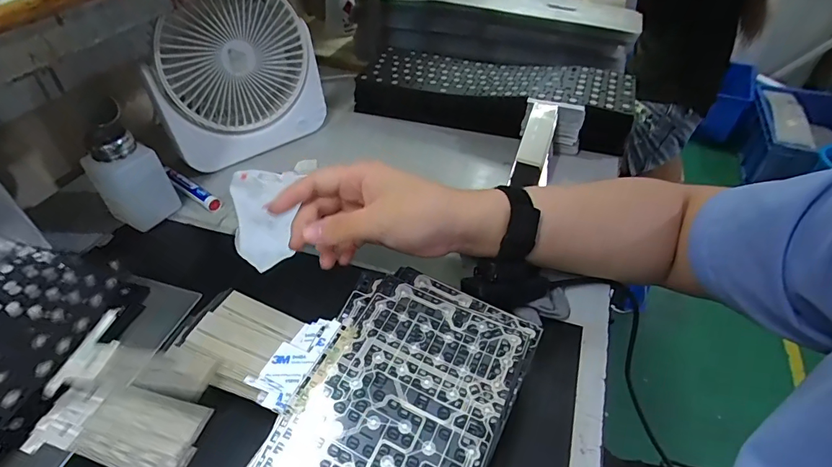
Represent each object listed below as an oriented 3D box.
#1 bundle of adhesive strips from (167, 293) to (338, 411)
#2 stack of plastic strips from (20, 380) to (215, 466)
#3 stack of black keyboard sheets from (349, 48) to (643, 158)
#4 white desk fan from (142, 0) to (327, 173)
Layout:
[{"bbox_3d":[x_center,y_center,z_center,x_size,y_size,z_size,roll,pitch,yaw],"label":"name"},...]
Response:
[{"bbox_3d":[-0.120,0.083,0.326,0.109,0.014,0.068,12,47,23],"label":"bundle of adhesive strips"},{"bbox_3d":[-0.210,0.138,0.312,0.113,0.006,0.054,8,45,9],"label":"stack of plastic strips"},{"bbox_3d":[0.105,-0.197,0.605,0.360,0.052,0.132,15,46,14],"label":"stack of black keyboard sheets"},{"bbox_3d":[-0.198,-0.177,0.500,0.184,0.172,0.052,-21,48,-21],"label":"white desk fan"}]

